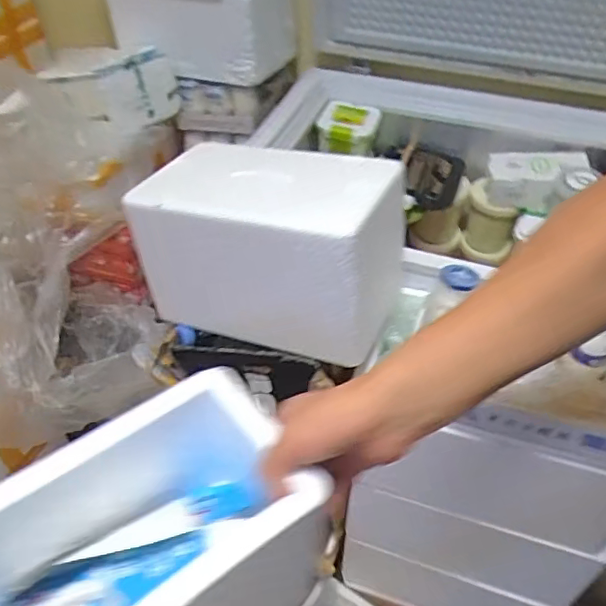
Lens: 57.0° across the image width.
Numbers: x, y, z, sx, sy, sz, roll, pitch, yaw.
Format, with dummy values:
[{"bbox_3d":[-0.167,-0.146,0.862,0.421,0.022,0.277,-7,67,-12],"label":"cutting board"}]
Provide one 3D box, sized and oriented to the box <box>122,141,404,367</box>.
[{"bbox_3d":[-0.045,-0.069,0.670,0.290,0.178,0.166,13,44,12],"label":"box"}]

